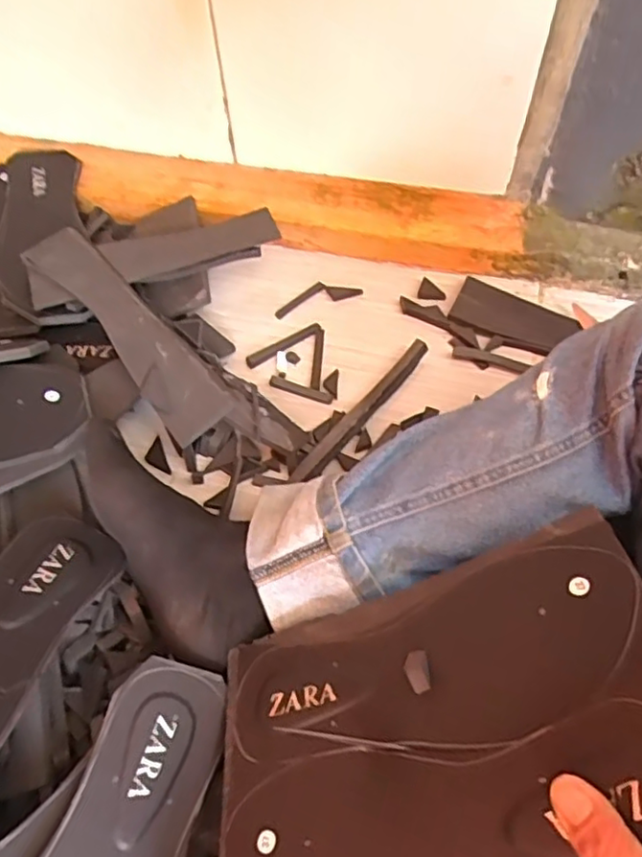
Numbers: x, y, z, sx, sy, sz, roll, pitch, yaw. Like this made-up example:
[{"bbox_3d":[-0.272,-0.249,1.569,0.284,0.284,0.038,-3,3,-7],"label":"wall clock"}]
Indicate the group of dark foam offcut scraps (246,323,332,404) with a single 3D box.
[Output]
[{"bbox_3d":[-0.033,-0.064,0.618,0.076,0.010,0.093,-6,57,-1],"label":"group of dark foam offcut scraps"}]

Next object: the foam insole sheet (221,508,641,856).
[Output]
[{"bbox_3d":[0.050,0.153,0.321,0.251,0.033,0.183,-26,38,17],"label":"foam insole sheet"}]

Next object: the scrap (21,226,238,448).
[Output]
[{"bbox_3d":[-0.177,-0.096,0.584,0.066,0.016,0.257,-38,74,-19],"label":"scrap"}]

